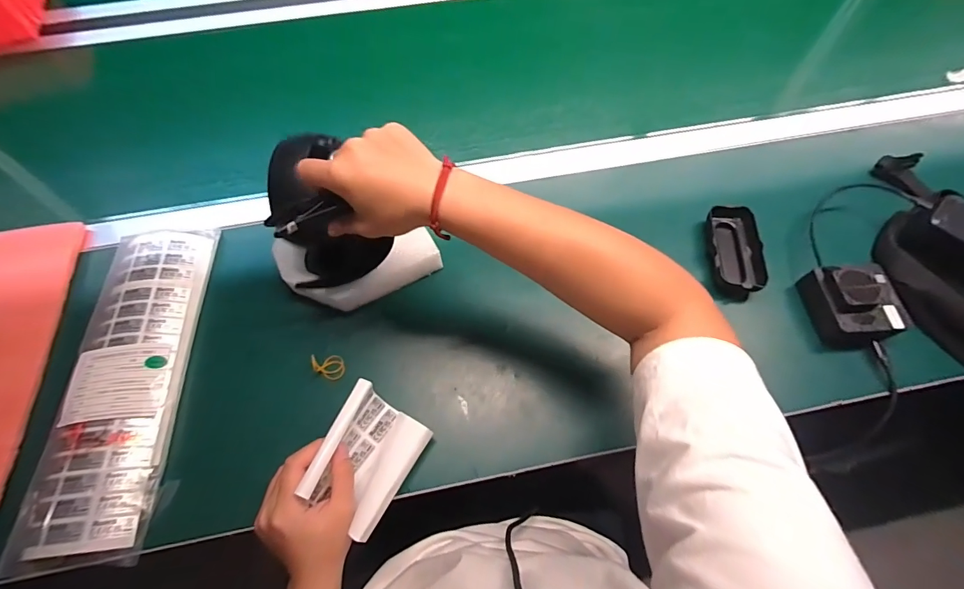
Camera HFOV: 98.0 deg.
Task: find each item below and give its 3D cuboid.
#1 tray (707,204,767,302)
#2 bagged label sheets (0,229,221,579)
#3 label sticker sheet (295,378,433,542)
[{"bbox_3d":[0.295,-0.050,0.490,0.054,0.025,0.111,3,63,2],"label":"tray"},{"bbox_3d":[-0.365,0.077,0.432,0.106,0.025,0.345,-5,63,-2],"label":"bagged label sheets"},{"bbox_3d":[-0.104,0.146,0.376,0.076,0.057,0.103,26,67,13],"label":"label sticker sheet"}]

